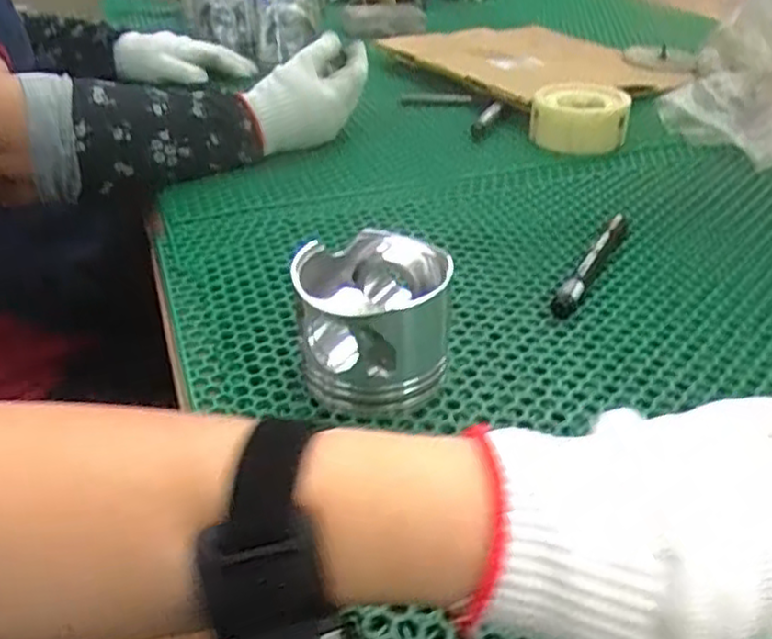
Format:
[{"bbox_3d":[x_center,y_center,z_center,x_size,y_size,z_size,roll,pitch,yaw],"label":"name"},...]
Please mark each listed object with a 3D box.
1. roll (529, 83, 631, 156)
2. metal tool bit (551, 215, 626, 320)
[{"bbox_3d":[0.197,-0.209,0.744,0.092,0.047,0.090,9,35,12],"label":"roll"},{"bbox_3d":[0.155,-0.043,0.543,0.015,0.021,0.141,17,39,26],"label":"metal tool bit"}]

